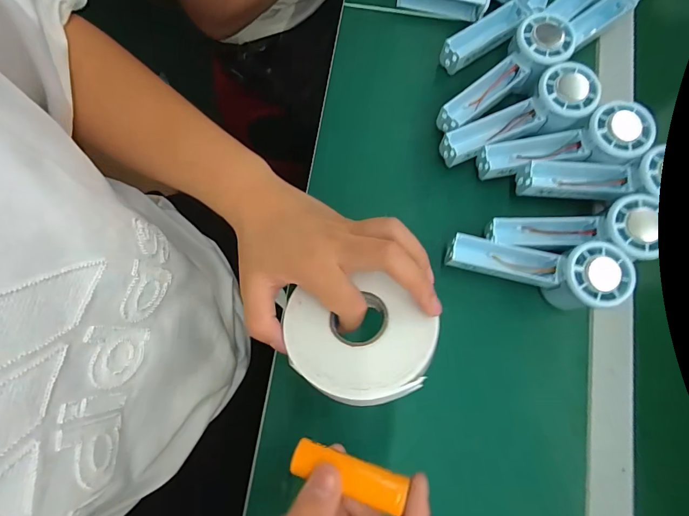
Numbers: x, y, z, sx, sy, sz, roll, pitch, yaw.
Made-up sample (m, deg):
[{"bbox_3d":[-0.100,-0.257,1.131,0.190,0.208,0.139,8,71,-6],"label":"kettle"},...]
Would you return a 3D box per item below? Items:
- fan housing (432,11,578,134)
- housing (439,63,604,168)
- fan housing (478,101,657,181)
[{"bbox_3d":[0.160,-0.185,0.390,0.157,0.047,0.054,-39,81,7],"label":"fan housing"},{"bbox_3d":[0.170,-0.138,0.377,0.157,0.040,0.058,-22,79,10],"label":"housing"},{"bbox_3d":[0.211,-0.109,0.369,0.155,0.032,0.050,-10,78,15],"label":"fan housing"}]

